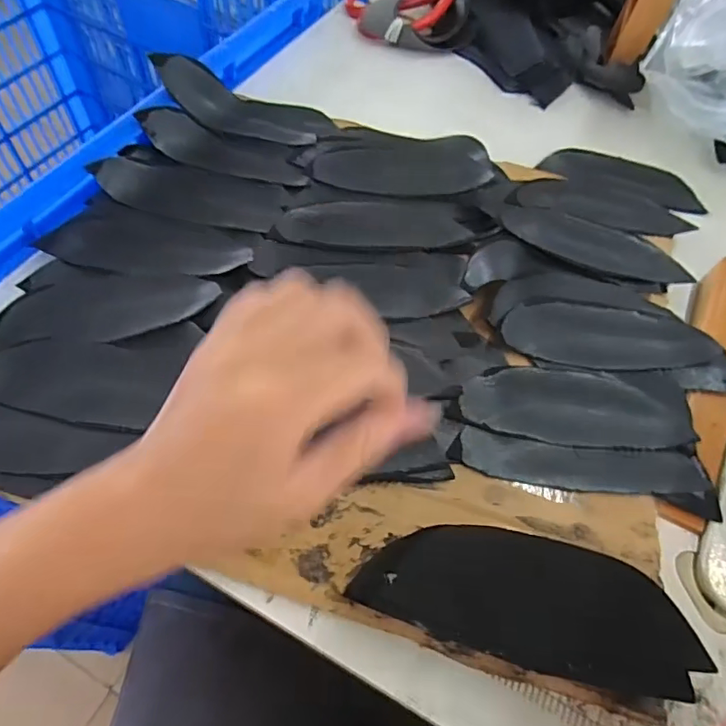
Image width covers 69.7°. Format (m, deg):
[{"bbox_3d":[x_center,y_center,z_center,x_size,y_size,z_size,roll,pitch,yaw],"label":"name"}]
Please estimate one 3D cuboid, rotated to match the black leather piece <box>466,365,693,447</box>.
[{"bbox_3d":[0.126,0.024,0.313,0.130,0.009,0.048,6,59,-2],"label":"black leather piece"}]

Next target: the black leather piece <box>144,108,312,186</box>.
[{"bbox_3d":[-0.100,-0.161,0.393,0.121,0.012,0.043,18,63,-2],"label":"black leather piece"}]

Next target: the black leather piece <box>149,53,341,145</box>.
[{"bbox_3d":[-0.092,-0.201,0.412,0.139,0.020,0.057,16,61,-11],"label":"black leather piece"}]

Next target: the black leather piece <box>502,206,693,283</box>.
[{"bbox_3d":[0.166,-0.086,0.375,0.132,0.005,0.041,19,60,1],"label":"black leather piece"}]

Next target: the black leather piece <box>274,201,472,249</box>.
[{"bbox_3d":[0.007,-0.099,0.369,0.130,0.004,0.044,-2,61,-5],"label":"black leather piece"}]

